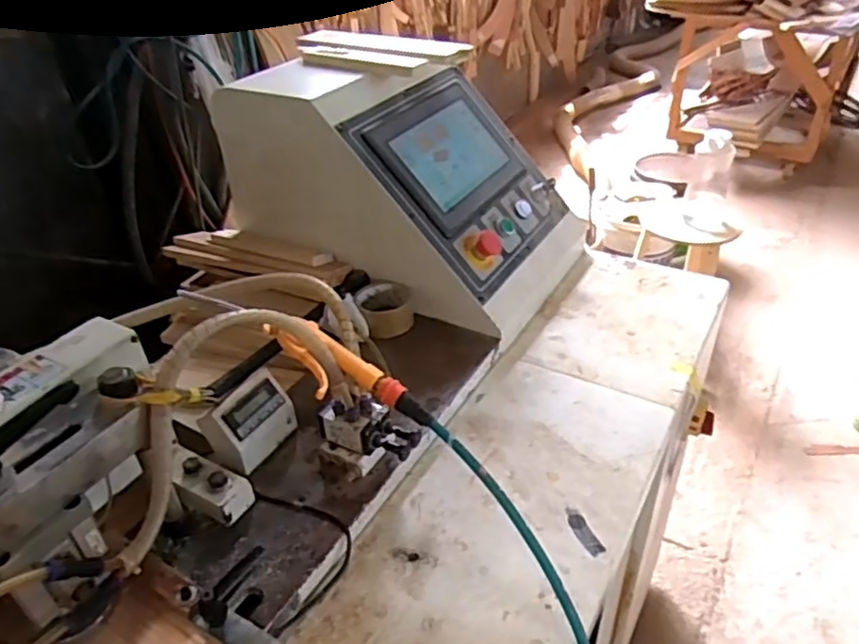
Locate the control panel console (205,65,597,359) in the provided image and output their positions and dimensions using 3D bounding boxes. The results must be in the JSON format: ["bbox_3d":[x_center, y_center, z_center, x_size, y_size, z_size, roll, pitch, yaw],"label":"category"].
[{"bbox_3d":[-0.026,-0.238,1.027,0.490,0.288,0.324,16,40,23],"label":"control panel console"}]

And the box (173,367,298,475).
[{"bbox_3d":[-0.214,0.112,0.743,0.089,0.075,0.104,16,40,23],"label":"box"}]

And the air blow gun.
[{"bbox_3d":[-0.085,0.060,0.660,0.193,0.046,0.087,29,41,-2],"label":"air blow gun"}]

